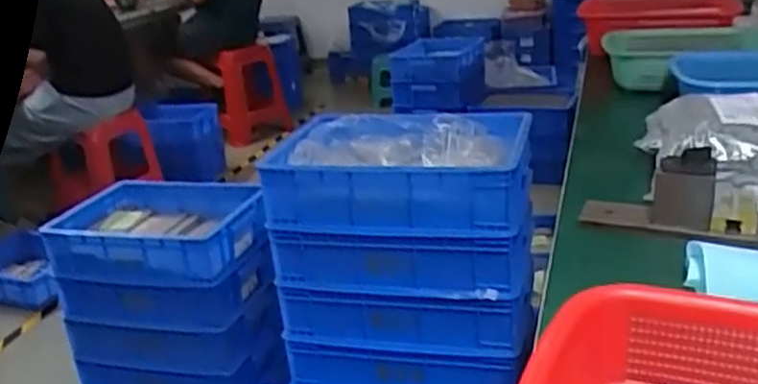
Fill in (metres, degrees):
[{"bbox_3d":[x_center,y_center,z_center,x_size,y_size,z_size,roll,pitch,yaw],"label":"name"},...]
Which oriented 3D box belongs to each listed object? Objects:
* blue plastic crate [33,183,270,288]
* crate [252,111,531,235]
[{"bbox_3d":[-0.481,0.084,1.640,0.467,0.112,0.320,0,21,16],"label":"blue plastic crate"},{"bbox_3d":[0.044,-0.043,1.273,0.391,0.117,0.307,0,21,16],"label":"crate"}]

